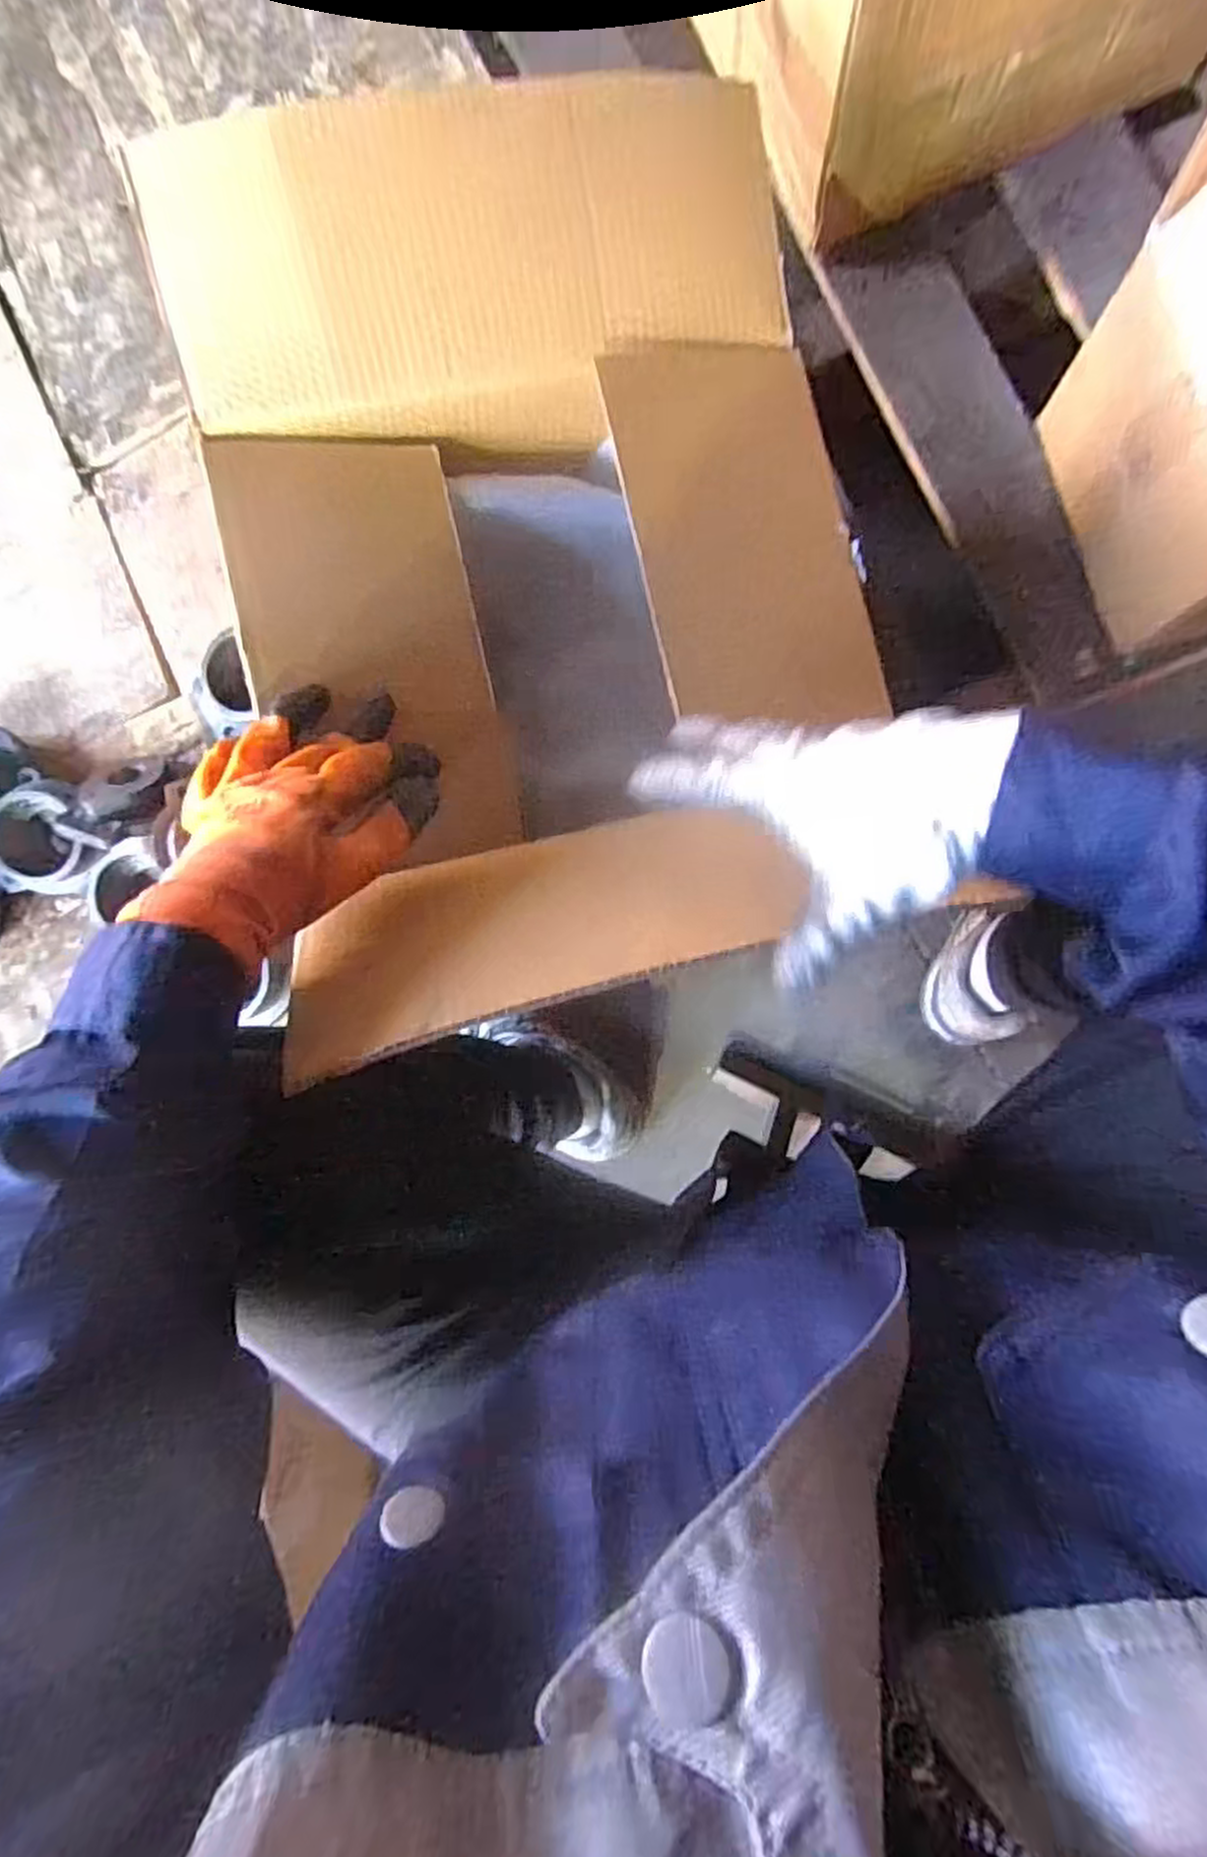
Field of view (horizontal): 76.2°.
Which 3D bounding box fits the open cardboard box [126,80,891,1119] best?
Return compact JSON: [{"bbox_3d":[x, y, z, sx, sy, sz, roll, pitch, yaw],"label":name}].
[{"bbox_3d":[-0.026,-0.215,0.471,0.369,0.186,0.467,-14,86,7],"label":"open cardboard box"}]

